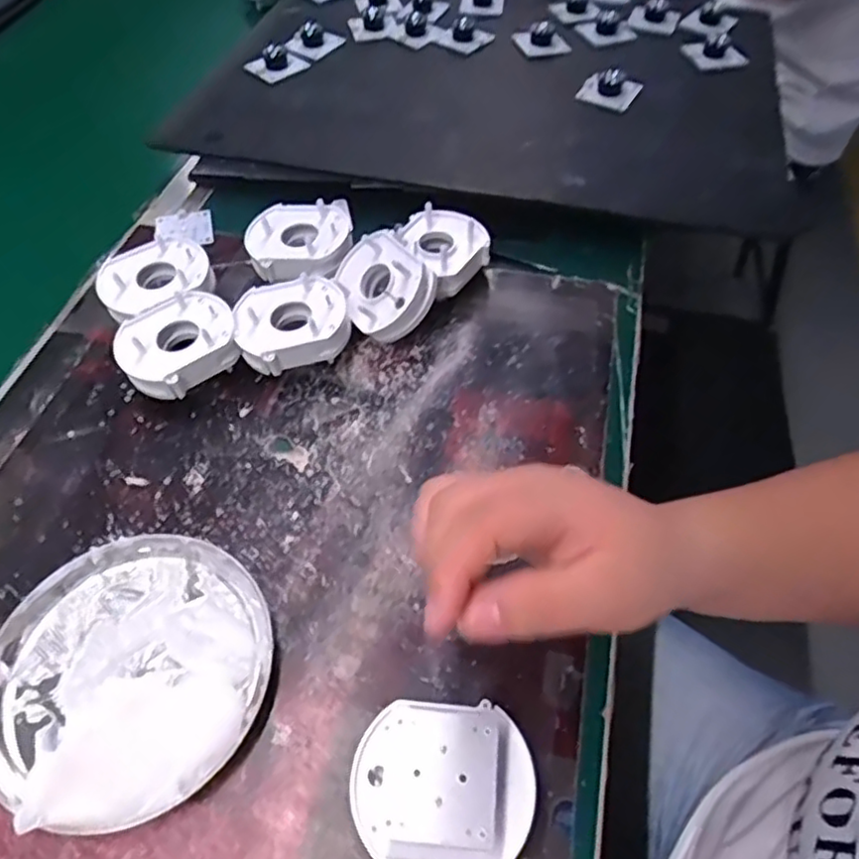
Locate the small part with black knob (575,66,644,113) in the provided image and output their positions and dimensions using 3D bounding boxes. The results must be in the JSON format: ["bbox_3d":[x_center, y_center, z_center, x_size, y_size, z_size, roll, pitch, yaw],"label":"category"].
[{"bbox_3d":[0.151,-0.287,0.547,0.049,0.024,0.027,16,56,13],"label":"small part with black knob"}]

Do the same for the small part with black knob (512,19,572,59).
[{"bbox_3d":[0.105,-0.363,0.603,0.045,0.020,0.038,-19,56,-11],"label":"small part with black knob"}]

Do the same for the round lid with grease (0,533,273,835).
[{"bbox_3d":[-0.140,0.108,0.299,0.127,0.022,0.125,-1,54,2],"label":"round lid with grease"}]

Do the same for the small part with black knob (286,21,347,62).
[{"bbox_3d":[-0.107,-0.367,0.612,0.032,0.016,0.052,28,59,20],"label":"small part with black knob"}]

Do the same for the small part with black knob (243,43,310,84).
[{"bbox_3d":[-0.137,-0.331,0.582,0.035,0.019,0.047,37,62,25],"label":"small part with black knob"}]

